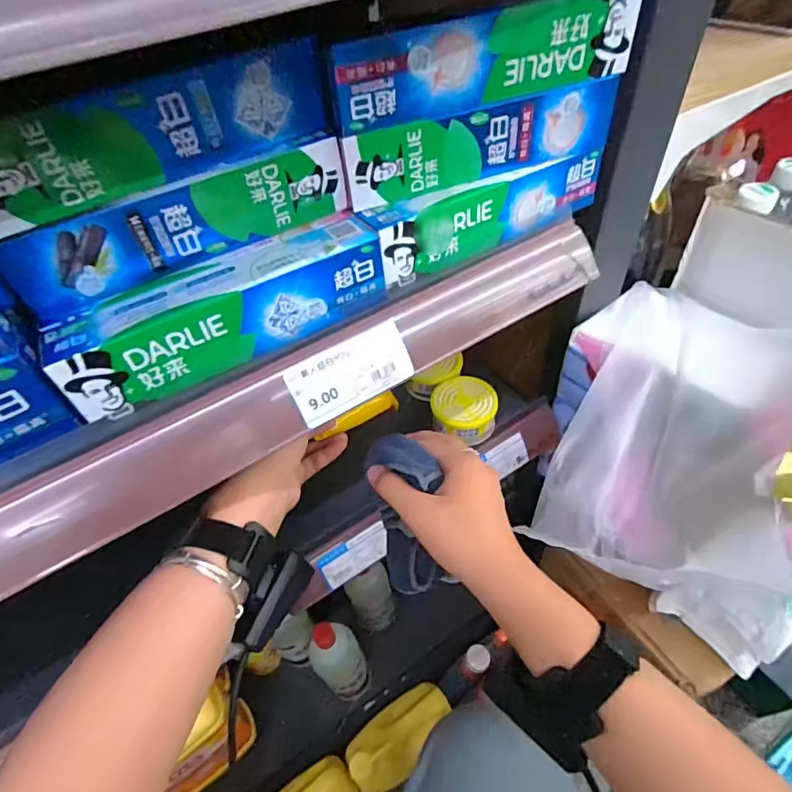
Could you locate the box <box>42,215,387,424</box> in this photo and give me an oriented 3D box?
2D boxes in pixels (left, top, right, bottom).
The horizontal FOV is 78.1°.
[{"bbox_3d":[-0.094,-0.051,0.284,0.186,0.039,0.037,-28,52,-17],"label":"box"}]

